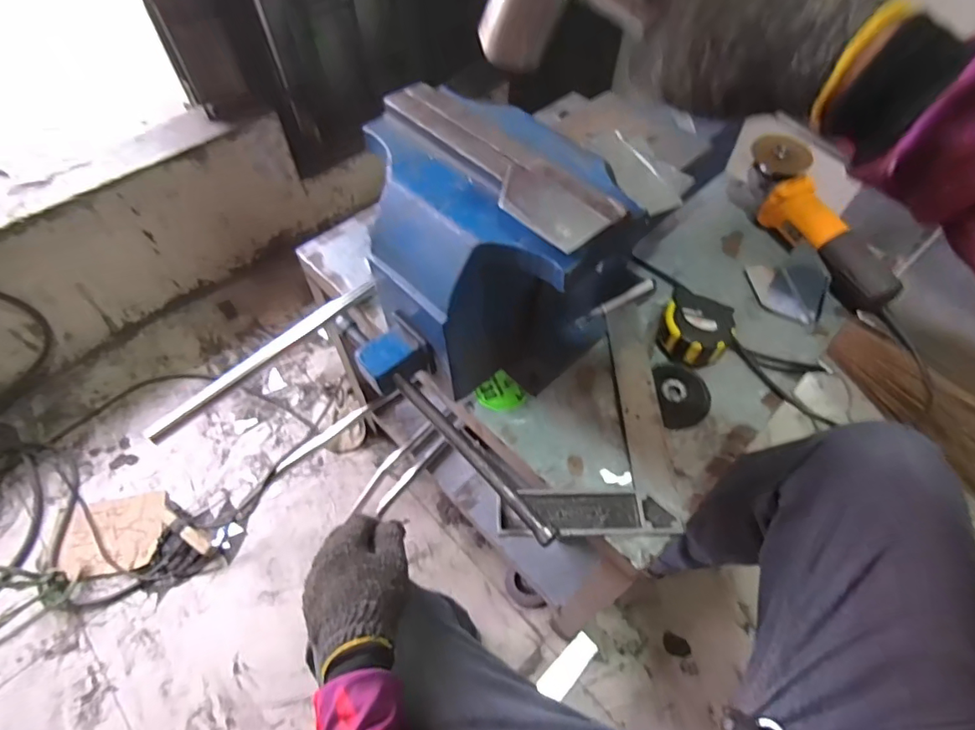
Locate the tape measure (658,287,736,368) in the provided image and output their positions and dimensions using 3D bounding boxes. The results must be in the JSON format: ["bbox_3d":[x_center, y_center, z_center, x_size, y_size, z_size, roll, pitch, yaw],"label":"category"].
[{"bbox_3d":[0.258,-0.044,0.638,0.083,0.046,0.091,23,58,15],"label":"tape measure"}]

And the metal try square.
[{"bbox_3d":[0.107,0.052,0.592,0.184,0.016,0.279,0,55,0],"label":"metal try square"}]

